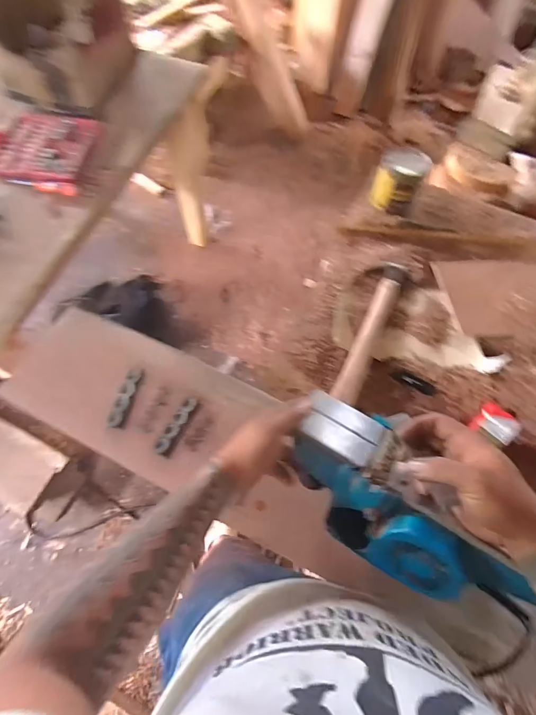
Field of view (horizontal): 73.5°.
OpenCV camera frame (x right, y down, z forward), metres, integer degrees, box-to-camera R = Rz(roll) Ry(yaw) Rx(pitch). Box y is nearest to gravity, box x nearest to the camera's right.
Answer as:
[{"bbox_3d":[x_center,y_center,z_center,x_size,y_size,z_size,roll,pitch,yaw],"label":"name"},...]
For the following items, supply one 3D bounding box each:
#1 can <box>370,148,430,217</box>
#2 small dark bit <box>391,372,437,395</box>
[{"bbox_3d":[0.327,-0.438,0.896,0.112,0.108,0.111,21,67,8],"label":"can"},{"bbox_3d":[0.300,0.052,0.738,0.090,0.010,0.022,28,68,11],"label":"small dark bit"}]

